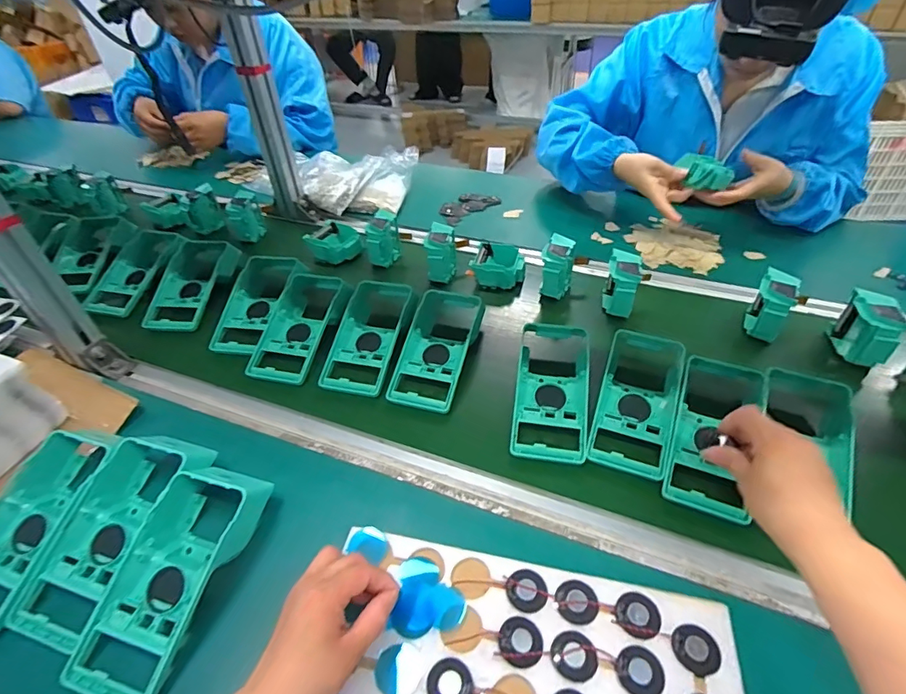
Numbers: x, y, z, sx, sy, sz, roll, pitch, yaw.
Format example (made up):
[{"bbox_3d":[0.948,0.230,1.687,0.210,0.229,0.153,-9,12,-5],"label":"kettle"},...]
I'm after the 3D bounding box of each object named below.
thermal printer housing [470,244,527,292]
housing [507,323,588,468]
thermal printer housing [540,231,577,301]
[{"bbox_3d":[0.075,-0.128,0.761,0.078,0.033,0.078,15,45,15],"label":"thermal printer housing"},{"bbox_3d":[0.116,0.037,0.557,0.082,0.038,0.192,7,43,8],"label":"housing"},{"bbox_3d":[0.156,-0.120,0.714,0.049,0.073,0.084,11,44,11],"label":"thermal printer housing"}]

